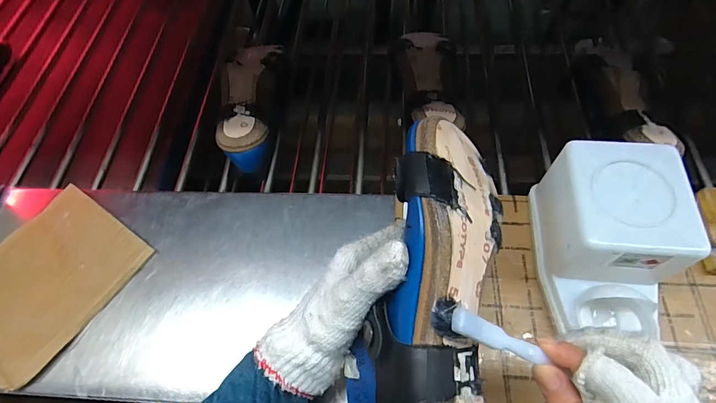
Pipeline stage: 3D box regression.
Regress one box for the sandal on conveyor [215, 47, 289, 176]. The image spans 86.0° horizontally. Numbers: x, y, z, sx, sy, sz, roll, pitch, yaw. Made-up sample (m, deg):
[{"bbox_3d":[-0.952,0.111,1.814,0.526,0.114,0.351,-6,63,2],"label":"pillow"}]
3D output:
[{"bbox_3d":[-0.149,-0.147,0.553,0.071,0.062,0.229,1,61,5],"label":"sandal on conveyor"}]

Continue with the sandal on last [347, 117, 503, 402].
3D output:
[{"bbox_3d":[0.046,0.052,0.245,0.079,0.072,0.235,9,77,9],"label":"sandal on last"}]

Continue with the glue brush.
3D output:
[{"bbox_3d":[0.078,0.076,0.219,0.078,0.019,0.021,26,61,-18],"label":"glue brush"}]

